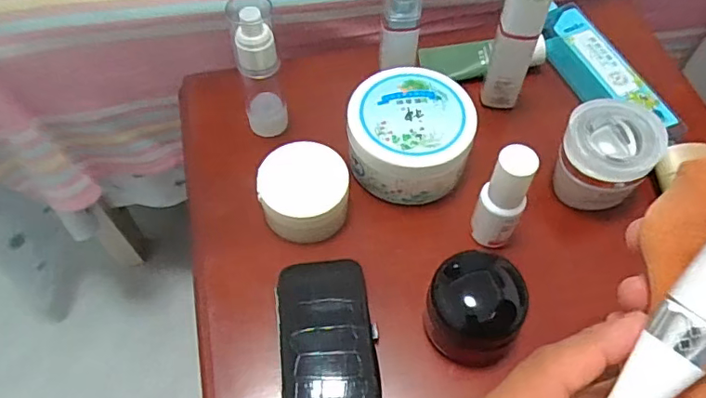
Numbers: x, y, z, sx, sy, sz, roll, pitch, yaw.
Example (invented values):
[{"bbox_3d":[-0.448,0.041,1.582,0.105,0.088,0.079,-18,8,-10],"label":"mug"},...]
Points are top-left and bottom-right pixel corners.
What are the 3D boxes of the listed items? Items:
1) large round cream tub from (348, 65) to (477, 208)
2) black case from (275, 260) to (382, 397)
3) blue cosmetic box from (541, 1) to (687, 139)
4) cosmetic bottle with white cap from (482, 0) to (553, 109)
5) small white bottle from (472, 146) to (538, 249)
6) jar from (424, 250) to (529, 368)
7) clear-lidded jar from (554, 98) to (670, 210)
[{"bbox_3d":[0.043,-0.049,0.423,0.092,0.051,0.088,0,58,1],"label":"large round cream tub"},{"bbox_3d":[-0.017,0.092,0.362,0.062,0.018,0.108,-7,58,-4],"label":"black case"},{"bbox_3d":[0.214,-0.108,0.473,0.040,0.032,0.154,-21,60,-12],"label":"blue cosmetic box"},{"bbox_3d":[0.127,-0.120,0.430,0.032,0.122,0.024,17,60,11],"label":"cosmetic bottle with white cap"},{"bbox_3d":[0.104,0.001,0.379,0.029,0.090,0.025,21,61,13],"label":"small white bottle"},{"bbox_3d":[0.079,0.071,0.362,0.058,0.045,0.069,17,60,11],"label":"jar"},{"bbox_3d":[0.186,-0.030,0.409,0.065,0.062,0.062,25,62,16],"label":"clear-lidded jar"}]

